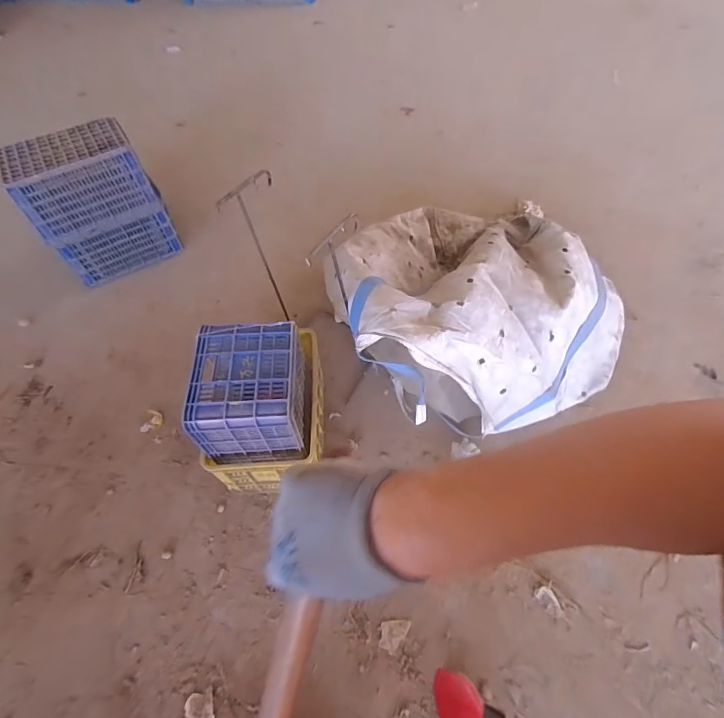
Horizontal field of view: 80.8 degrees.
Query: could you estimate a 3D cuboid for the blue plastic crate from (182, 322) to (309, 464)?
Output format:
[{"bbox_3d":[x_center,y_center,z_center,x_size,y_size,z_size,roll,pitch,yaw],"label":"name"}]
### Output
[{"bbox_3d":[-0.336,0.092,1.302,0.287,0.236,0.330,-3,58,0],"label":"blue plastic crate"}]

